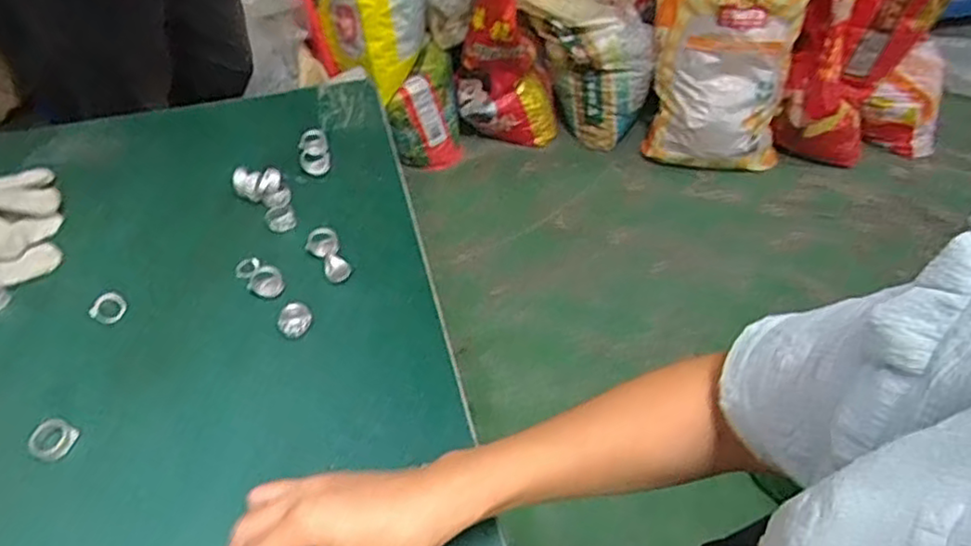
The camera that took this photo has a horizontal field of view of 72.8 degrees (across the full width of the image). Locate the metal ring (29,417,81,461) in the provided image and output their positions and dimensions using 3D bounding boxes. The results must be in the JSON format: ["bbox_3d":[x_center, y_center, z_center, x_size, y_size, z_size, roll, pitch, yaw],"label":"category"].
[{"bbox_3d":[-0.304,0.115,0.461,0.029,0.010,0.027,1,51,-1],"label":"metal ring"}]

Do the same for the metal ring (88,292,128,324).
[{"bbox_3d":[-0.310,0.028,0.540,0.029,0.008,0.028,1,51,-1],"label":"metal ring"}]

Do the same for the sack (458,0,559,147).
[{"bbox_3d":[0.051,-0.615,1.701,0.247,0.601,0.252,9,52,25],"label":"sack"}]

